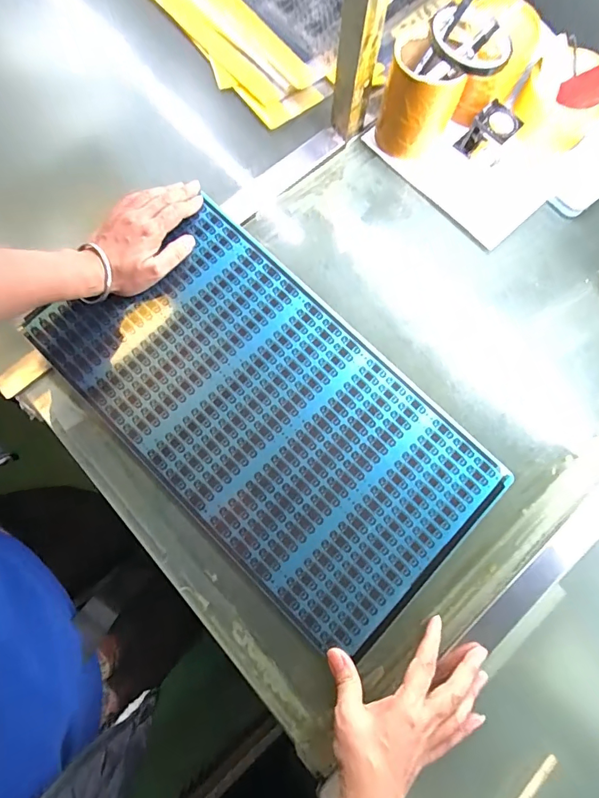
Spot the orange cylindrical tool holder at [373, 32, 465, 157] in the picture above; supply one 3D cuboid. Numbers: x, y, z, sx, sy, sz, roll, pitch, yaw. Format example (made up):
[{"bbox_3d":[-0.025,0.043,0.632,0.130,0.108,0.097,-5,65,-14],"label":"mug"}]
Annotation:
[{"bbox_3d":[0.131,-0.329,0.469,0.082,0.099,0.067,15,78,2],"label":"orange cylindrical tool holder"}]

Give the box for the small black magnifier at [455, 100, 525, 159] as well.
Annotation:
[{"bbox_3d":[0.219,-0.307,0.489,0.049,0.052,0.038,40,80,7],"label":"small black magnifier"}]

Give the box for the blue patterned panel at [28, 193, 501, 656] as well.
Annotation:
[{"bbox_3d":[-0.030,0.011,0.443,0.454,0.009,0.254,44,80,8],"label":"blue patterned panel"}]

